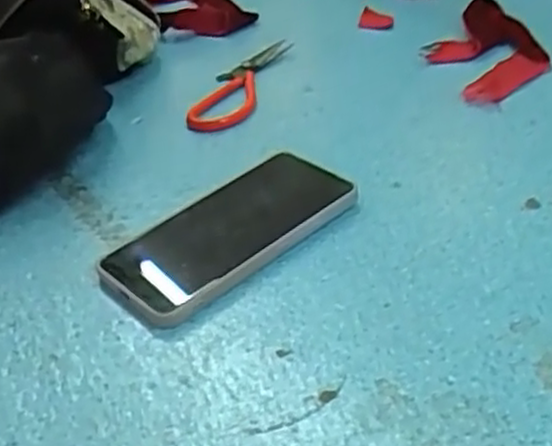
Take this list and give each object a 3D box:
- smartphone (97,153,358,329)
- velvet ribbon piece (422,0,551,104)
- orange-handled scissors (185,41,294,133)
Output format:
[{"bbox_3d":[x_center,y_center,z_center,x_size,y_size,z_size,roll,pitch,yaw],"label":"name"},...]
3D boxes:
[{"bbox_3d":[-0.030,0.005,0.488,0.161,0.015,0.077,-32,44,-29],"label":"smartphone"},{"bbox_3d":[0.181,-0.154,0.664,0.094,0.019,0.148,-14,37,-8],"label":"velvet ribbon piece"},{"bbox_3d":[-0.032,-0.123,0.664,0.048,0.006,0.158,6,39,17],"label":"orange-handled scissors"}]

